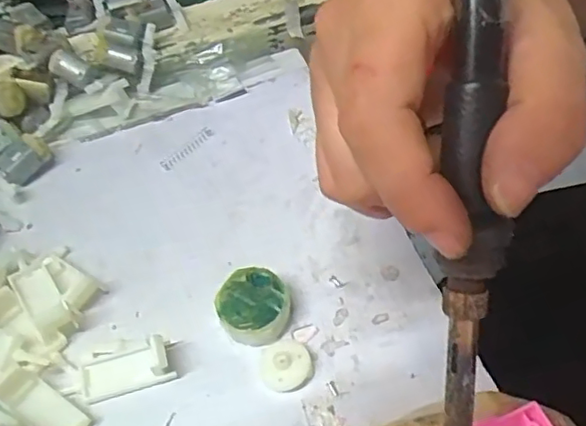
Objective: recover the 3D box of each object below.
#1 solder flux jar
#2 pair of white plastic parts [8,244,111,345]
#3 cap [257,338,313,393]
[{"bbox_3d":[-0.018,0.043,0.283,0.033,0.016,0.033,-2,52,3],"label":"solder flux jar"},{"bbox_3d":[-0.114,0.036,0.297,0.034,0.015,0.046,-33,57,-20],"label":"pair of white plastic parts"},{"bbox_3d":[-0.004,0.066,0.271,0.023,0.007,0.024,-2,52,3],"label":"cap"}]

